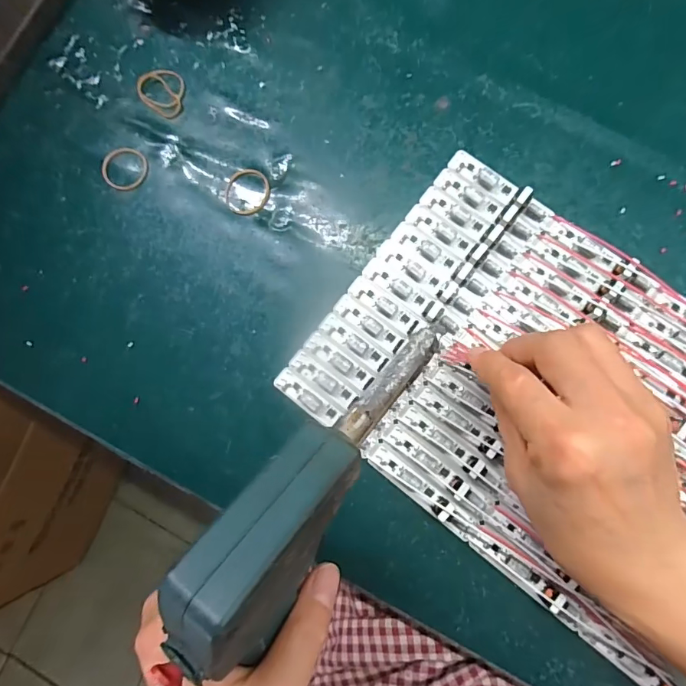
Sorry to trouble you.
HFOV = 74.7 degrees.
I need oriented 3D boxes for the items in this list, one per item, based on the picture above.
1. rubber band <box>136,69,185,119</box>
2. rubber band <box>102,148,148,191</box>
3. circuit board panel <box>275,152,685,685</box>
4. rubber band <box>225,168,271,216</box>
[{"bbox_3d":[-0.126,-0.177,0.313,0.038,0.004,0.030,37,87,8],"label":"rubber band"},{"bbox_3d":[-0.151,-0.120,0.308,0.030,0.004,0.030,-1,83,5],"label":"rubber band"},{"bbox_3d":[0.128,0.037,0.263,0.287,0.014,0.191,39,88,8],"label":"circuit board panel"},{"bbox_3d":[-0.064,-0.100,0.299,0.031,0.004,0.031,-1,83,5],"label":"rubber band"}]

